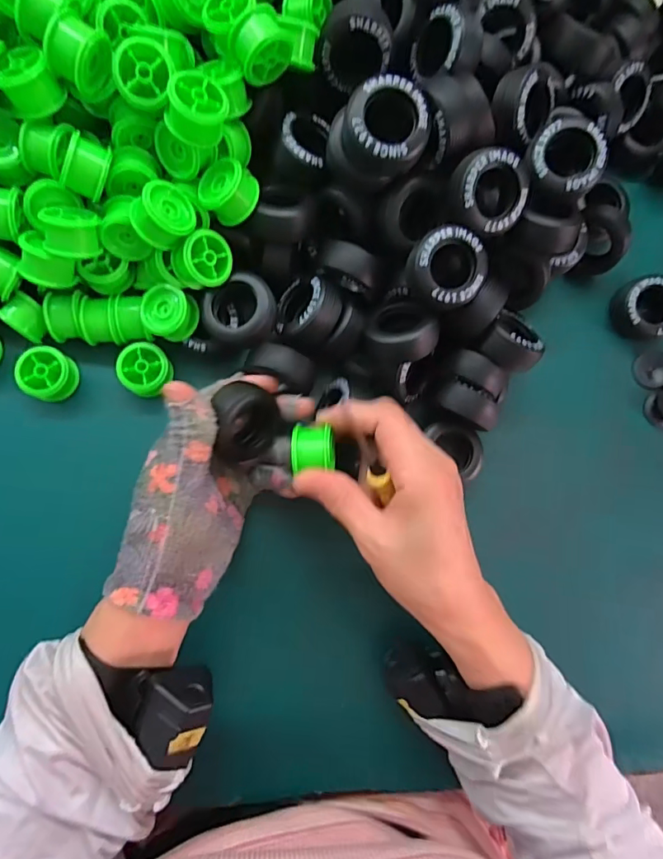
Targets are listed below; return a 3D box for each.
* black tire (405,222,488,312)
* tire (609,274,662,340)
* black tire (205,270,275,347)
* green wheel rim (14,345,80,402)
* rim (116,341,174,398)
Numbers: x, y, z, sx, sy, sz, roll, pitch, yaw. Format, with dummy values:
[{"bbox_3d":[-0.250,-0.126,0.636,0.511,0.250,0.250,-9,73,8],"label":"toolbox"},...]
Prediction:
[{"bbox_3d":[0.073,-0.105,0.313,0.050,0.018,0.050,-2,102,-11],"label":"black tire"},{"bbox_3d":[0.252,-0.097,0.393,0.043,0.025,0.046,25,81,0],"label":"tire"},{"bbox_3d":[-0.062,-0.081,0.336,0.048,0.023,0.045,0,86,-5],"label":"black tire"},{"bbox_3d":[-0.197,-0.038,0.341,0.032,0.021,0.034,1,82,-4],"label":"green wheel rim"},{"bbox_3d":[-0.131,-0.042,0.350,0.037,0.024,0.034,1,82,-4],"label":"rim"}]

